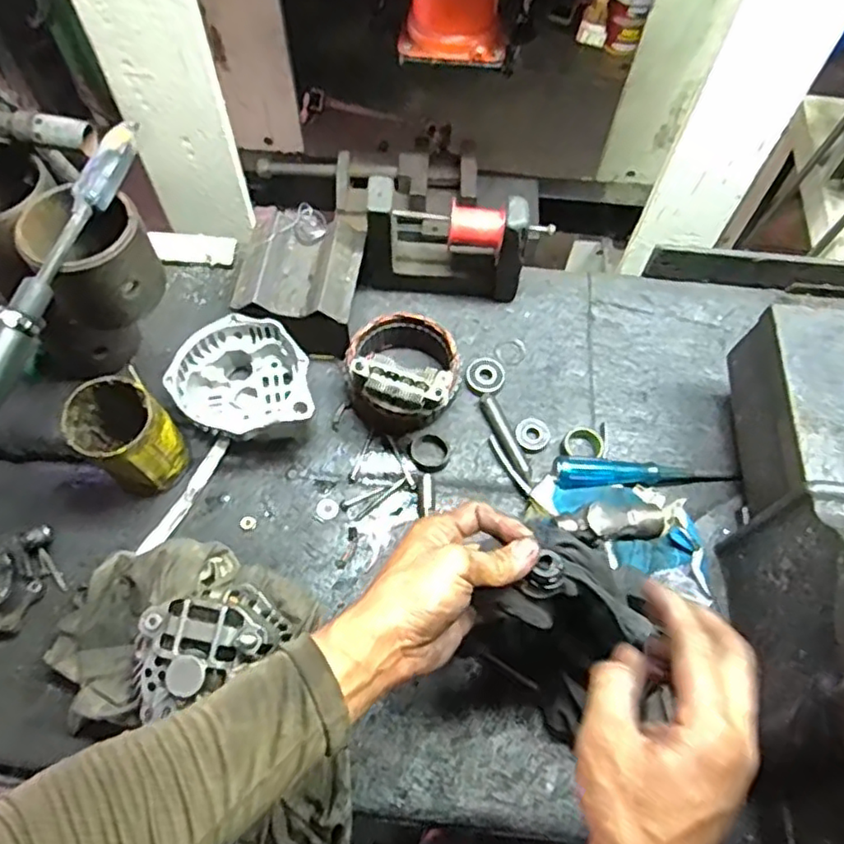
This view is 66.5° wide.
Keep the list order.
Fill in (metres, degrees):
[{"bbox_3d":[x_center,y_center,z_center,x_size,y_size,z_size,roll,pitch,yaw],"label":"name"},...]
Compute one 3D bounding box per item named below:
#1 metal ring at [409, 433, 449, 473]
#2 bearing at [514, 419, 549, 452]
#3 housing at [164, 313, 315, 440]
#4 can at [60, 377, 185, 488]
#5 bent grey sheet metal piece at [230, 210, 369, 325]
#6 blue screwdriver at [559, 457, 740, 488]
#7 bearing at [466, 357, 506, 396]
[{"bbox_3d":[0.007,0.031,0.650,0.037,0.012,0.042,-22,66,-11],"label":"metal ring"},{"bbox_3d":[0.113,0.014,0.664,0.036,0.011,0.034,0,64,-1],"label":"bearing"},{"bbox_3d":[-0.169,-0.026,0.641,0.119,0.076,0.146,-38,70,-18],"label":"housing"},{"bbox_3d":[-0.268,0.020,0.600,0.076,0.131,0.072,0,64,-1],"label":"can"},{"bbox_3d":[-0.123,-0.164,0.659,0.117,0.029,0.122,9,64,3],"label":"bent grey sheet metal piece"},{"bbox_3d":[0.221,0.054,0.633,0.178,0.033,0.028,1,64,-1],"label":"blue screwdriver"},{"bbox_3d":[0.068,-0.048,0.692,0.040,0.013,0.043,0,64,-1],"label":"bearing"}]

